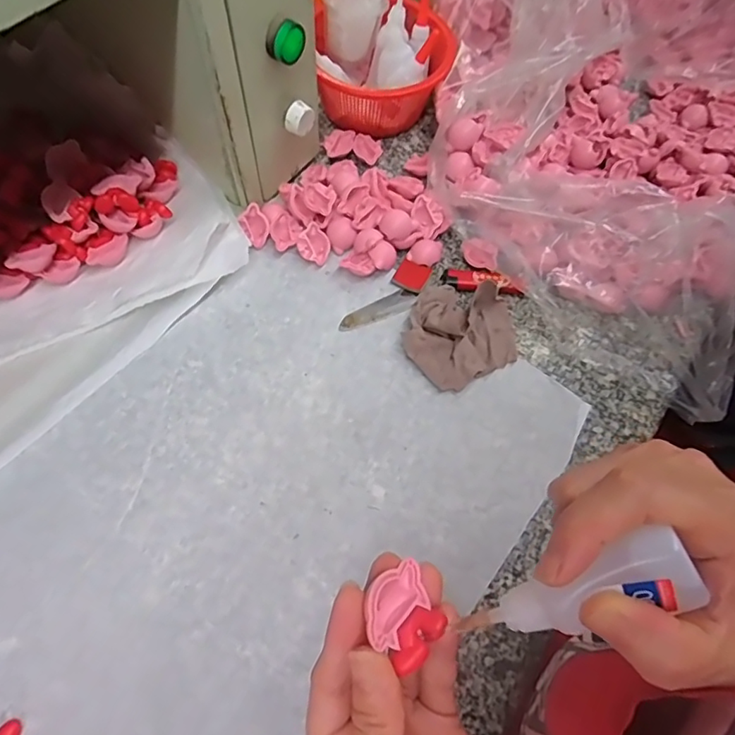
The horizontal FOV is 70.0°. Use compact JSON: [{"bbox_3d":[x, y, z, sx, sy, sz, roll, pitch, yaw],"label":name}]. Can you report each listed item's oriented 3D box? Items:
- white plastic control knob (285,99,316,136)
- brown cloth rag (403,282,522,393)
[{"bbox_3d":[-0.057,-0.209,0.439,0.016,0.020,0.024,40,70,16],"label":"white plastic control knob"},{"bbox_3d":[0.078,-0.035,0.441,0.099,0.022,0.090,-29,71,-16],"label":"brown cloth rag"}]

